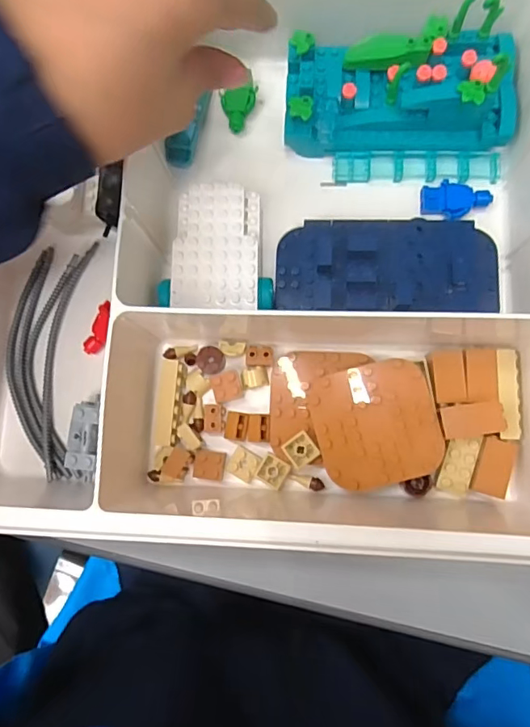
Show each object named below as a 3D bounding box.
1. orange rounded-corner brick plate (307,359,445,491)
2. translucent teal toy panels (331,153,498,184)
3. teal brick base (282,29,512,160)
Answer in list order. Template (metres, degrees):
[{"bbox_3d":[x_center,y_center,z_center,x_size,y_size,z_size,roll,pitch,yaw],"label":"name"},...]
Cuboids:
[{"bbox_3d":[0.059,0.032,0.258,0.061,0.004,0.063,-14,80,7],"label":"orange rounded-corner brick plate"},{"bbox_3d":[0.090,-0.118,0.293,0.096,0.012,0.018,1,82,4],"label":"translucent teal toy panels"},{"bbox_3d":[0.076,-0.155,0.272,0.129,0.051,0.056,1,82,4],"label":"teal brick base"}]

